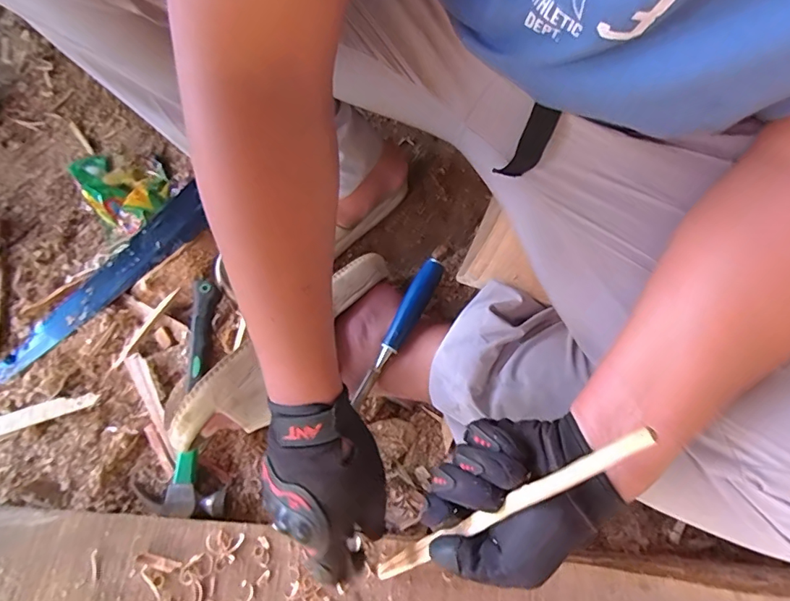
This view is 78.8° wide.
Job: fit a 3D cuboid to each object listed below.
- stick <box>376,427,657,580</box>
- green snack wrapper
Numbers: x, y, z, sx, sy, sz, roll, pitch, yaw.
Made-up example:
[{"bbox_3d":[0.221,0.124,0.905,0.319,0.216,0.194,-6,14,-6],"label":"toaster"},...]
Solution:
[{"bbox_3d":[0.060,0.158,0.345,0.007,0.292,0.014,-12,61,-45],"label":"stick"},{"bbox_3d":[-0.381,-0.168,0.676,0.131,0.021,0.107,40,73,16],"label":"green snack wrapper"}]

